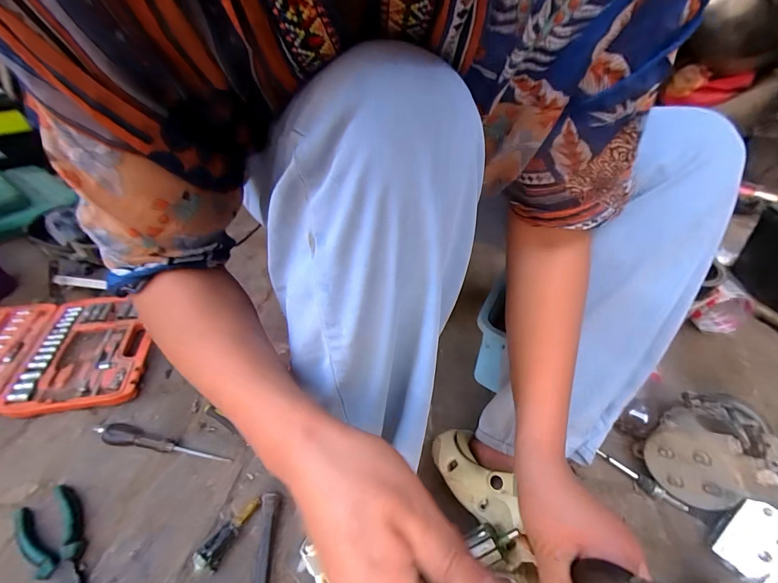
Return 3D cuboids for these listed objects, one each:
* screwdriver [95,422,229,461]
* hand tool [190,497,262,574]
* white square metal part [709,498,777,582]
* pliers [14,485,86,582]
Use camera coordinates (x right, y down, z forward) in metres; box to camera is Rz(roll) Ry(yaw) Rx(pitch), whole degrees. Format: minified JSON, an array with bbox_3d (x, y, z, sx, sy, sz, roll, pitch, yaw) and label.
[{"bbox_3d":[-0.331,0.224,0.496,0.200,0.032,0.031,11,42,8],"label":"screwdriver"},{"bbox_3d":[-0.203,0.298,0.427,0.026,0.031,0.087,19,44,16],"label":"hand tool"},{"bbox_3d":[0.462,0.312,0.417,0.088,0.021,0.085,-53,46,0],"label":"white square metal part"},{"bbox_3d":[-0.381,0.306,0.404,0.176,0.027,0.057,29,47,25],"label":"pliers"}]

